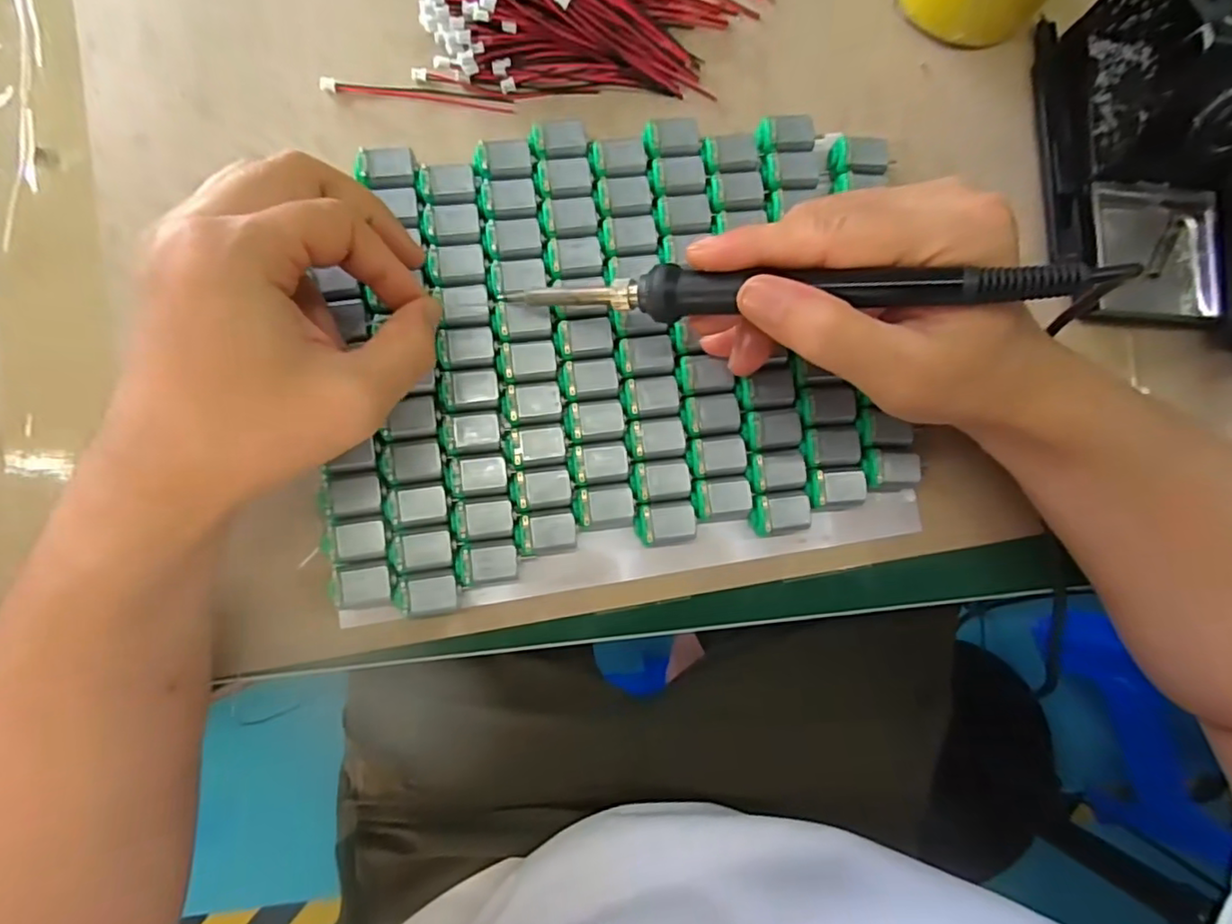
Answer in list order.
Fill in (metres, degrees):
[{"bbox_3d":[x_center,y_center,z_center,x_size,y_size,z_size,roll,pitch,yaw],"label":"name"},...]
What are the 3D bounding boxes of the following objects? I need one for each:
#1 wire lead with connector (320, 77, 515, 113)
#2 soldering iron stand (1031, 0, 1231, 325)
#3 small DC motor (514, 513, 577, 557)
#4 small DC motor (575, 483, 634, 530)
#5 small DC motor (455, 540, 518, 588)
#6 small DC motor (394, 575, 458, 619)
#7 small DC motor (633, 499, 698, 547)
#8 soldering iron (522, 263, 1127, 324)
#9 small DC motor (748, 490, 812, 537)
[{"bbox_3d":[-0.096,-0.181,0.294,0.090,0.009,0.008,3,85,-4],"label":"wire lead with connector"},{"bbox_3d":[0.270,-0.156,0.284,0.092,0.069,0.160,2,85,-4],"label":"soldering iron stand"},{"bbox_3d":[-0.031,0.033,0.271,0.026,0.014,0.018,-5,85,-4],"label":"small DC motor"},{"bbox_3d":[-0.006,0.021,0.275,0.027,0.012,0.020,-5,85,-4],"label":"small DC motor"},{"bbox_3d":[-0.057,0.045,0.269,0.026,0.015,0.018,-8,85,-5],"label":"small DC motor"},{"bbox_3d":[-0.083,0.059,0.266,0.026,0.018,0.017,-4,85,-4],"label":"small DC motor"},{"bbox_3d":[0.022,0.028,0.276,0.027,0.014,0.018,-6,85,-4],"label":"small DC motor"},{"bbox_3d":[0.055,-0.063,0.218,0.207,0.016,0.016,4,84,22],"label":"soldering iron"},{"bbox_3d":[0.076,0.024,0.281,0.028,0.014,0.019,-6,85,-4],"label":"small DC motor"}]

